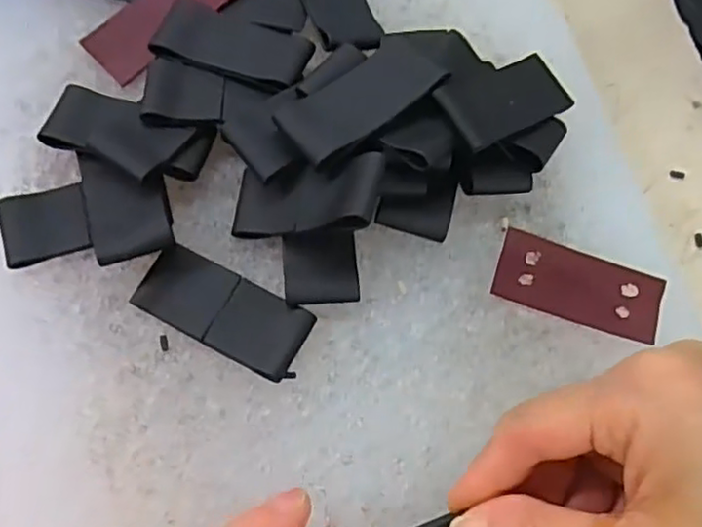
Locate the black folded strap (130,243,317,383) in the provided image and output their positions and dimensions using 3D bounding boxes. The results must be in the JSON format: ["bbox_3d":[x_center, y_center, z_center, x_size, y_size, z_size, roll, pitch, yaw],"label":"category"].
[{"bbox_3d":[-0.046,0.016,0.231,0.061,0.004,0.027,27,73,8],"label":"black folded strap"}]

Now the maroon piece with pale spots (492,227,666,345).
[{"bbox_3d":[0.084,0.008,0.239,0.059,0.004,0.026,18,74,4],"label":"maroon piece with pale spots"}]

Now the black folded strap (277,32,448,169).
[{"bbox_3d":[0.003,-0.060,0.233,0.060,0.009,0.030,-35,75,-12],"label":"black folded strap"}]

